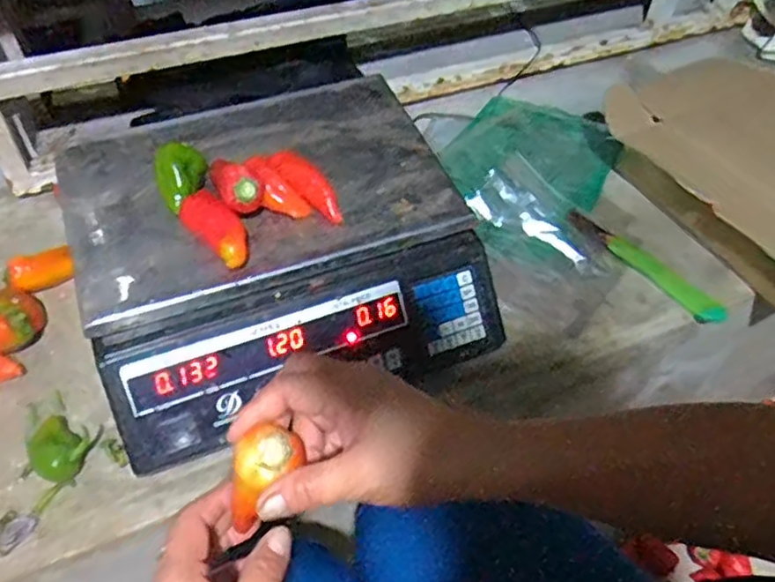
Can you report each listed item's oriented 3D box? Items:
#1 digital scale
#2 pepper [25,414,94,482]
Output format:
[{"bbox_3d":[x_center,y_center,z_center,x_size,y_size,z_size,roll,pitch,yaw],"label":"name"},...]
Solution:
[{"bbox_3d":[-0.104,-0.041,0.622,0.339,0.120,0.309,-18,55,-16],"label":"digital scale"},{"bbox_3d":[-0.268,0.128,0.539,0.055,0.030,0.044,30,56,18],"label":"pepper"}]

